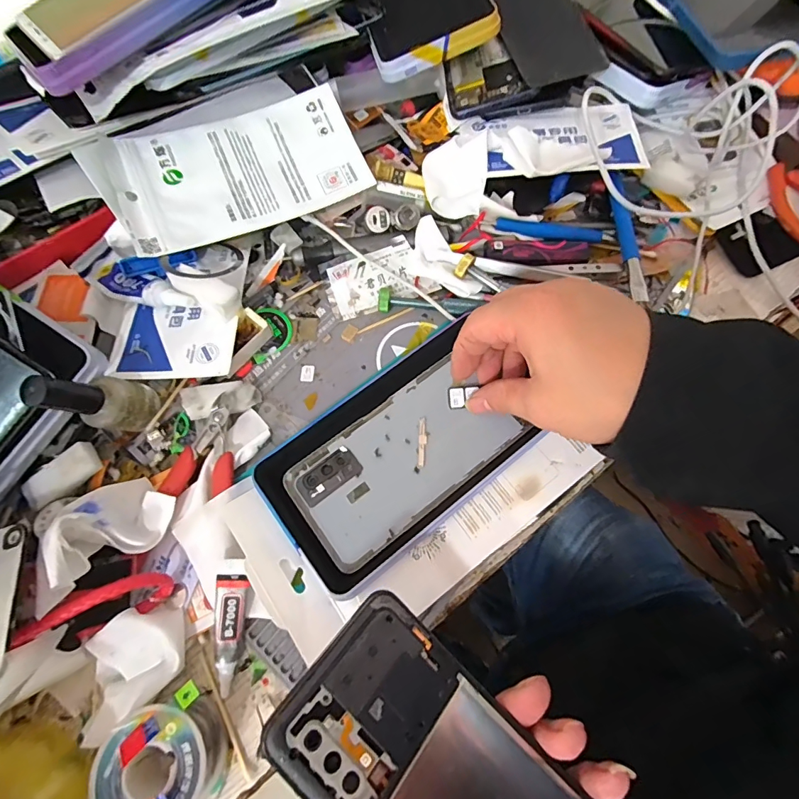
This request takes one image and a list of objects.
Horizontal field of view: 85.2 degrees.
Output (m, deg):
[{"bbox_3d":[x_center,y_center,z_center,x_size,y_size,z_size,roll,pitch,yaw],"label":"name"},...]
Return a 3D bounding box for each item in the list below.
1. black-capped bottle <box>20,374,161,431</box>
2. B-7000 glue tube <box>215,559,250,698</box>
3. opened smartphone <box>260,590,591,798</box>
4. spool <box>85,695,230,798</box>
[{"bbox_3d":[-0.186,0.001,0.265,0.028,0.080,0.029,-40,72,8],"label":"black-capped bottle"},{"bbox_3d":[-0.095,0.128,0.244,0.016,0.009,0.072,2,85,1],"label":"B-7000 glue tube"},{"bbox_3d":[0.027,0.163,0.177,0.162,0.006,0.073,45,60,4],"label":"opened smartphone"},{"bbox_3d":[-0.119,0.185,0.218,0.051,0.031,0.054,0,68,0],"label":"spool"}]

